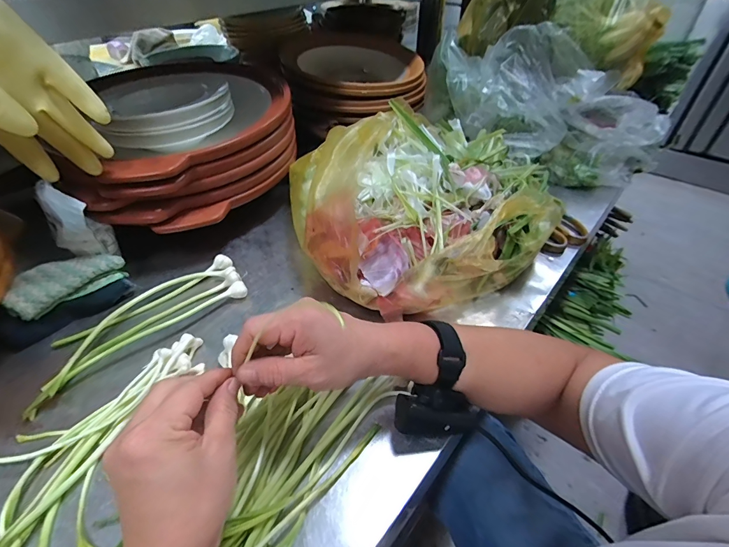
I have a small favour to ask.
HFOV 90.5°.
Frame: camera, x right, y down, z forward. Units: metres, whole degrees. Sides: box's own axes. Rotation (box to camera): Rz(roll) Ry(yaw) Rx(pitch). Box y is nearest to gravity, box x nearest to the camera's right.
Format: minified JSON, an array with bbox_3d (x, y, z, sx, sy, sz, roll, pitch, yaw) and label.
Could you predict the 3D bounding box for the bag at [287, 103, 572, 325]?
[{"bbox_3d":[0.089,-0.116,0.531,0.387,0.121,0.345,-24,49,-23],"label":"bag"}]

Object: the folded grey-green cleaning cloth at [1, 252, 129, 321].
[{"bbox_3d":[-0.376,0.007,0.457,0.055,0.034,0.120,29,51,27],"label":"folded grey-green cleaning cloth"}]

